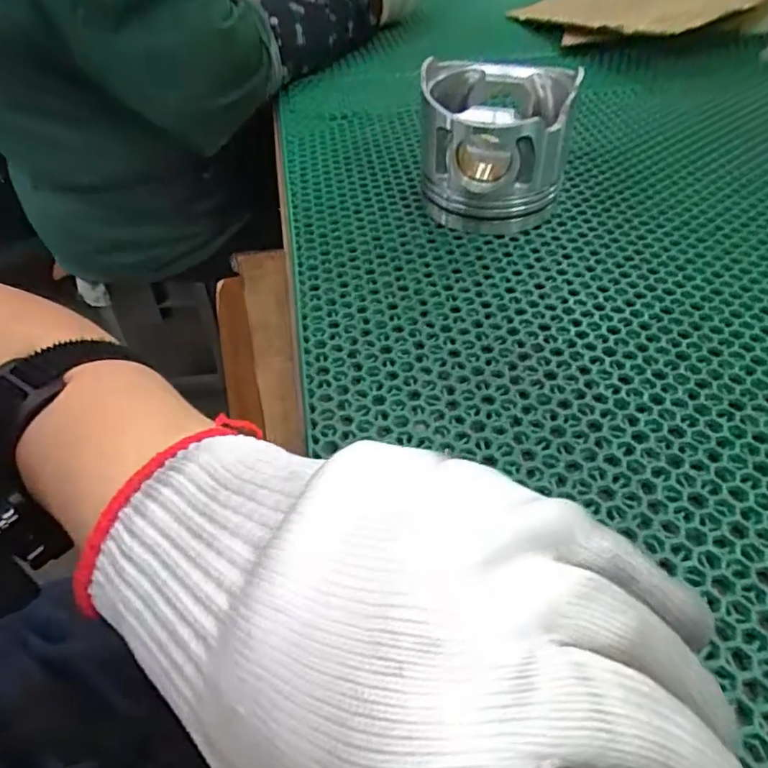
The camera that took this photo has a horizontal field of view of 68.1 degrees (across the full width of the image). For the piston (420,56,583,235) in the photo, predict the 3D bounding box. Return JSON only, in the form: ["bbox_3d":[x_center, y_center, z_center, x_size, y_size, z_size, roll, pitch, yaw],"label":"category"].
[{"bbox_3d":[0.084,-0.185,0.444,0.106,0.091,0.106,8,49,11],"label":"piston"}]

